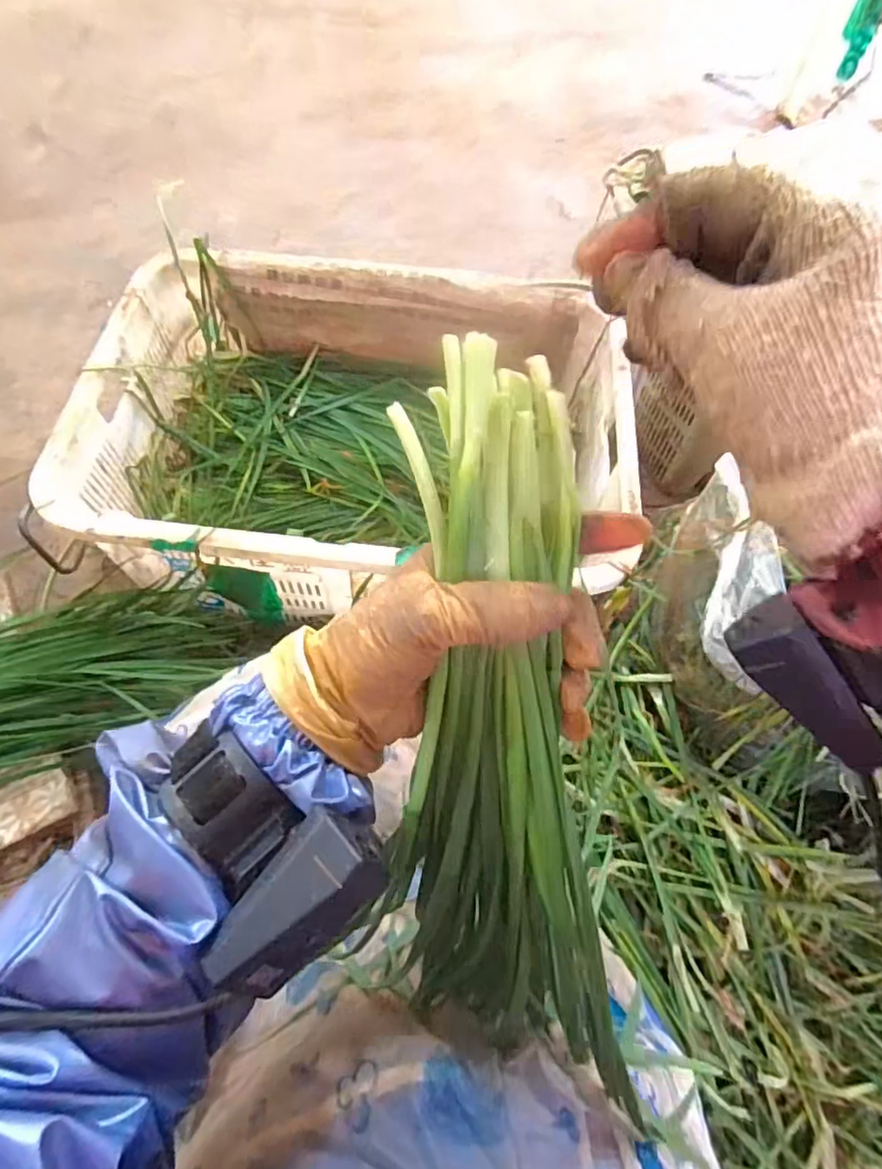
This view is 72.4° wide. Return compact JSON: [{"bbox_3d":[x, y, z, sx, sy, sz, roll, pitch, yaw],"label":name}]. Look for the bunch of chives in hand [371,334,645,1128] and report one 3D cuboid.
[{"bbox_3d":[0.023,0.060,0.257,0.085,0.039,0.301,-2,97,-5],"label":"bunch of chives in hand"}]

